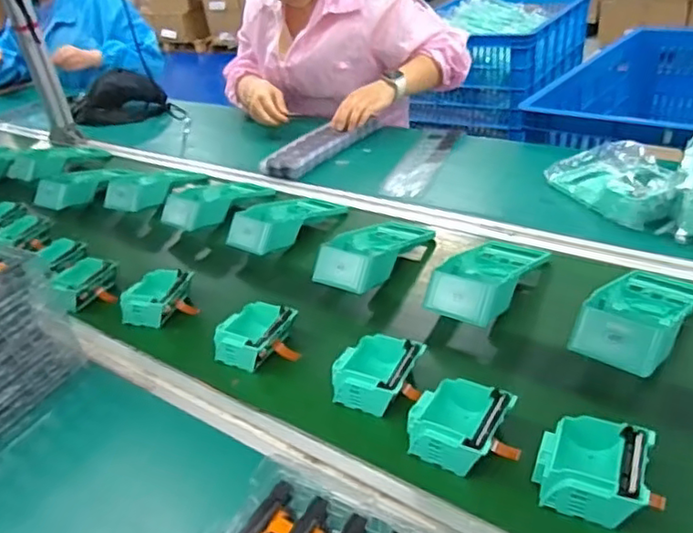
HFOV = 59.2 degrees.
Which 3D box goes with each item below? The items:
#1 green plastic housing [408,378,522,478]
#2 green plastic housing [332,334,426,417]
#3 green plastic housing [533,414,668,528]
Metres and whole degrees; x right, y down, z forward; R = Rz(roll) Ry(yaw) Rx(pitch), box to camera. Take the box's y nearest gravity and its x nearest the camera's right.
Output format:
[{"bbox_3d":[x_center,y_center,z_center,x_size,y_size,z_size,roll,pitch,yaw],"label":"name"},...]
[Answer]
[{"bbox_3d":[0.102,0.140,0.532,0.086,0.041,0.074,14,38,32],"label":"green plastic housing"},{"bbox_3d":[0.030,0.109,0.604,0.083,0.044,0.076,8,35,25],"label":"green plastic housing"},{"bbox_3d":[0.196,0.161,0.479,0.084,0.043,0.077,8,35,25],"label":"green plastic housing"}]

